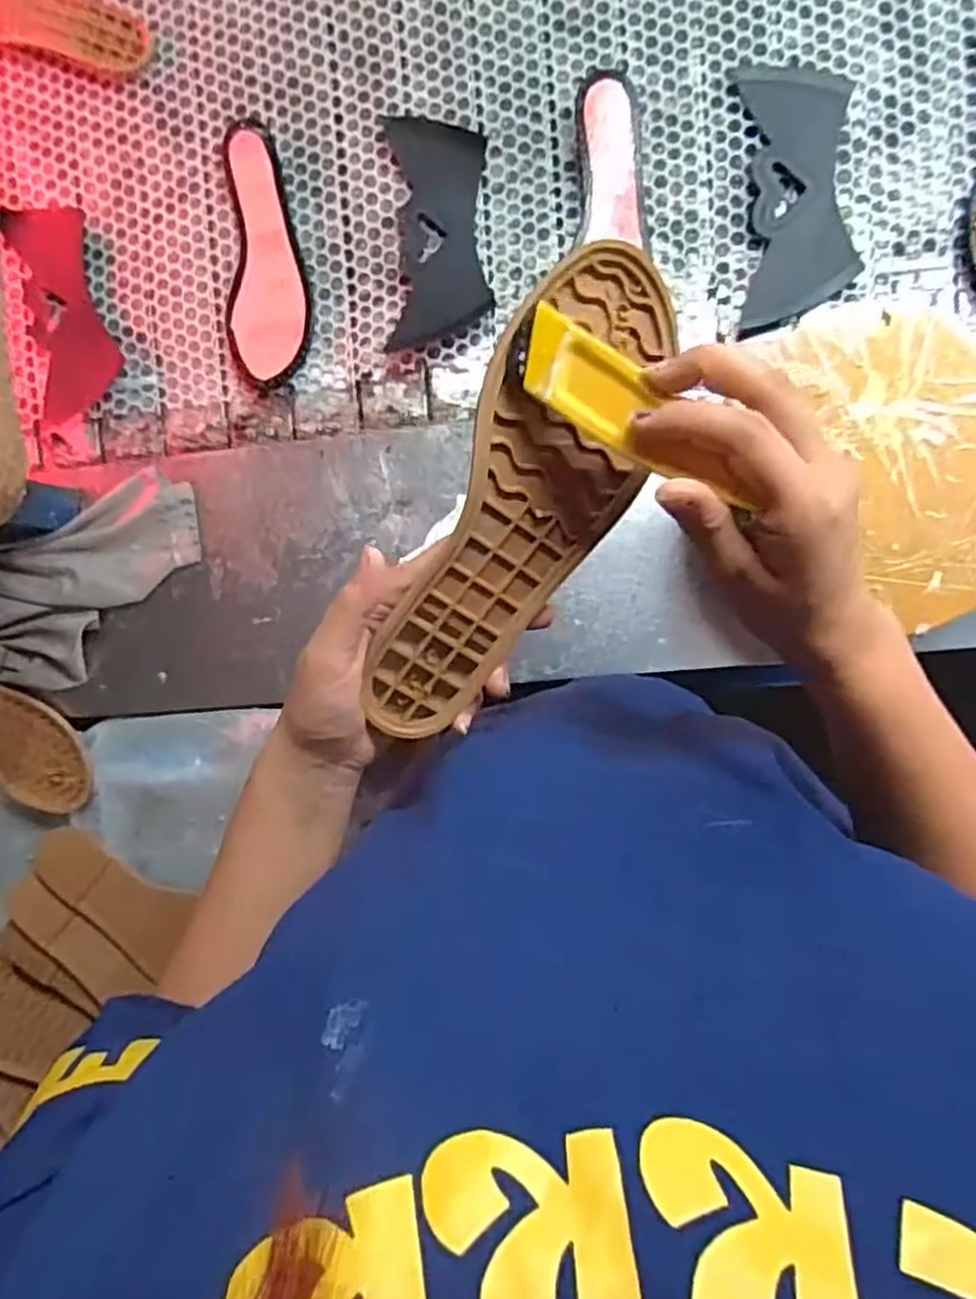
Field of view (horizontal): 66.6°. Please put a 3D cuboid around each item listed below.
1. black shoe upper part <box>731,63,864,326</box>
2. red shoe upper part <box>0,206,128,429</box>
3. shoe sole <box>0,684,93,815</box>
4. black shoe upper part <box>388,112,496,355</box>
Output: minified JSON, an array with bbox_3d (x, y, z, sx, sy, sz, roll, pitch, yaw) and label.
[{"bbox_3d":[0.266,-0.392,0.637,0.089,0.011,0.206,-3,94,9],"label":"black shoe upper part"},{"bbox_3d":[-0.414,-0.331,0.727,0.094,0.014,0.206,-11,91,8],"label":"red shoe upper part"},{"bbox_3d":[-0.484,0.067,0.719,0.238,0.011,0.087,40,95,-2],"label":"shoe sole"},{"bbox_3d":[-0.044,-0.381,0.676,0.089,0.006,0.204,0,90,10],"label":"black shoe upper part"}]

